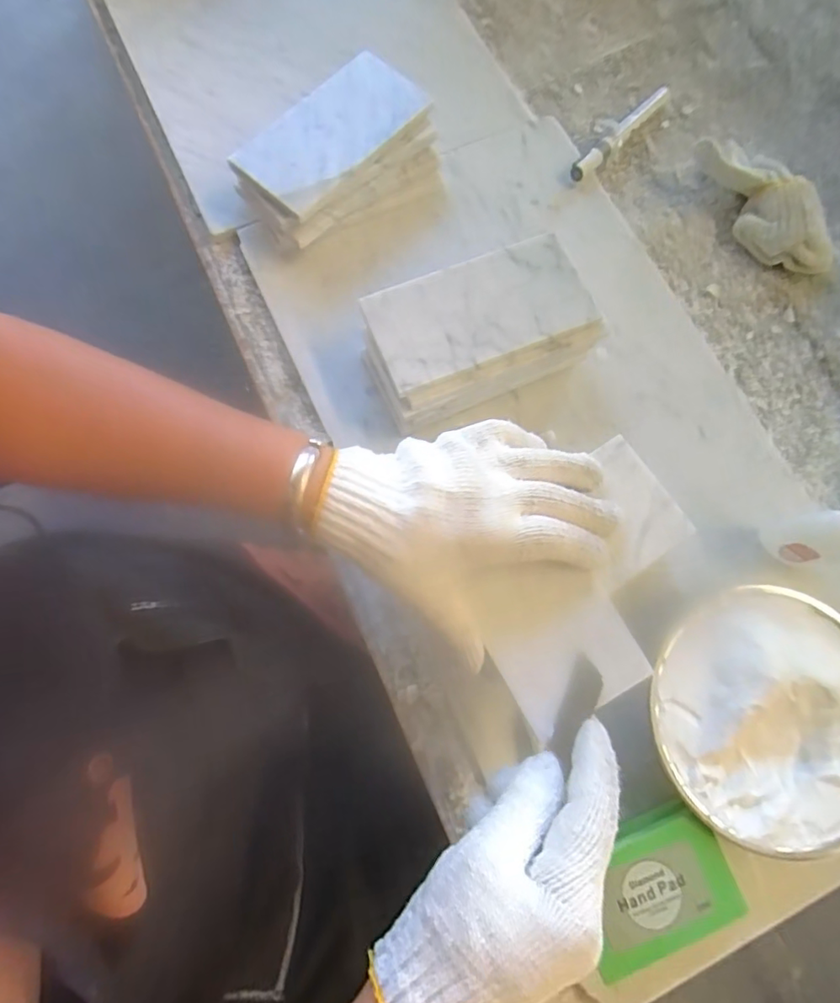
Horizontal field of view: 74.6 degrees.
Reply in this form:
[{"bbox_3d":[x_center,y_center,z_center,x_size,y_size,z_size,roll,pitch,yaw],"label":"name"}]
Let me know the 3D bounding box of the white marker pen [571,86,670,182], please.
[{"bbox_3d":[0.174,-0.321,0.475,0.014,0.016,0.140,40,79,7],"label":"white marker pen"}]

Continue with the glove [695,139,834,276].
[{"bbox_3d":[0.283,-0.244,0.450,0.061,0.036,0.140,-30,78,-11],"label":"glove"}]

